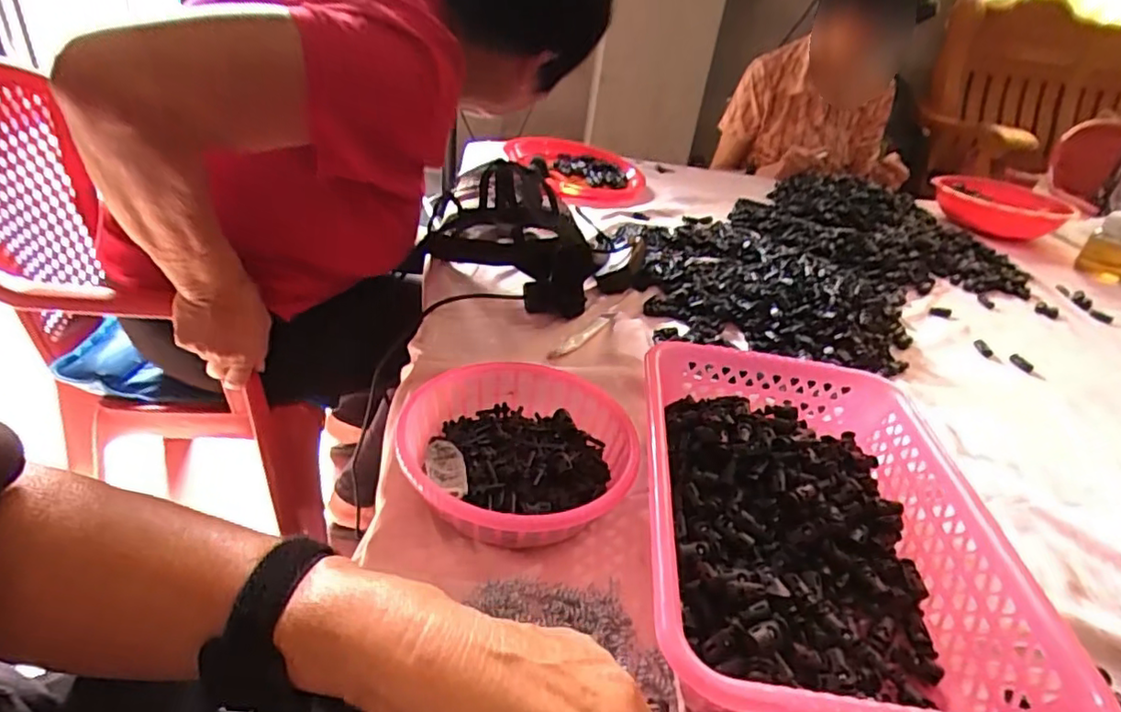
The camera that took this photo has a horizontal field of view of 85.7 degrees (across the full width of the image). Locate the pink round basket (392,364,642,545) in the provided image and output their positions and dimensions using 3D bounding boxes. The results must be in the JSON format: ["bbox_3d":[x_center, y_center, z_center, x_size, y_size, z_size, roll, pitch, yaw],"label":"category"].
[{"bbox_3d":[-0.031,0.073,0.448,0.156,0.050,0.167,5,33,-3],"label":"pink round basket"}]

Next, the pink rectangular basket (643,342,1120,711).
[{"bbox_3d":[0.162,0.114,0.408,0.211,0.081,0.301,8,33,1],"label":"pink rectangular basket"}]

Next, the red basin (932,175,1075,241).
[{"bbox_3d":[0.856,-0.297,1.191,0.222,0.056,0.208,24,37,24],"label":"red basin"}]

